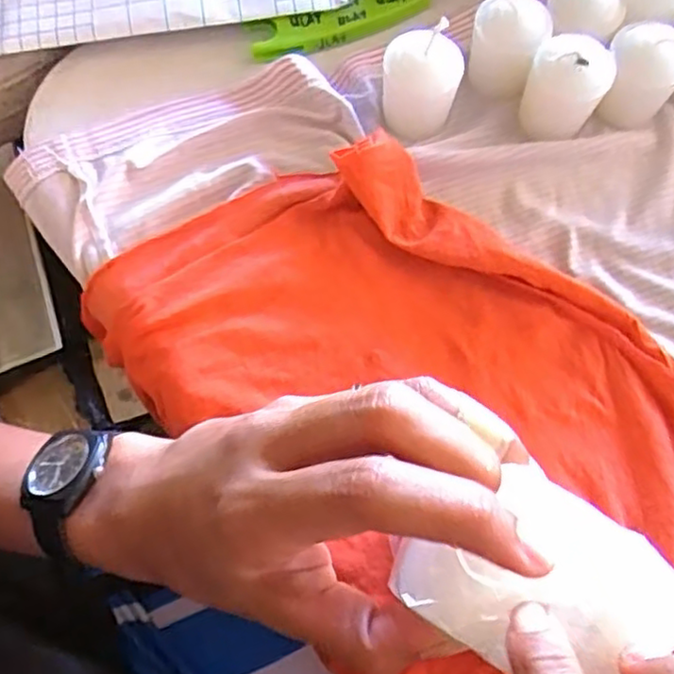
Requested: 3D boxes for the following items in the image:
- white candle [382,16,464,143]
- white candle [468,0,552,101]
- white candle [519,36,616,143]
[{"bbox_3d":[0.042,-0.126,0.333,0.037,0.046,0.031,0,71,1],"label":"white candle"},{"bbox_3d":[0.088,-0.151,0.347,0.036,0.040,0.031,17,72,7],"label":"white candle"},{"bbox_3d":[0.115,-0.126,0.336,0.035,0.047,0.037,0,71,1],"label":"white candle"}]

